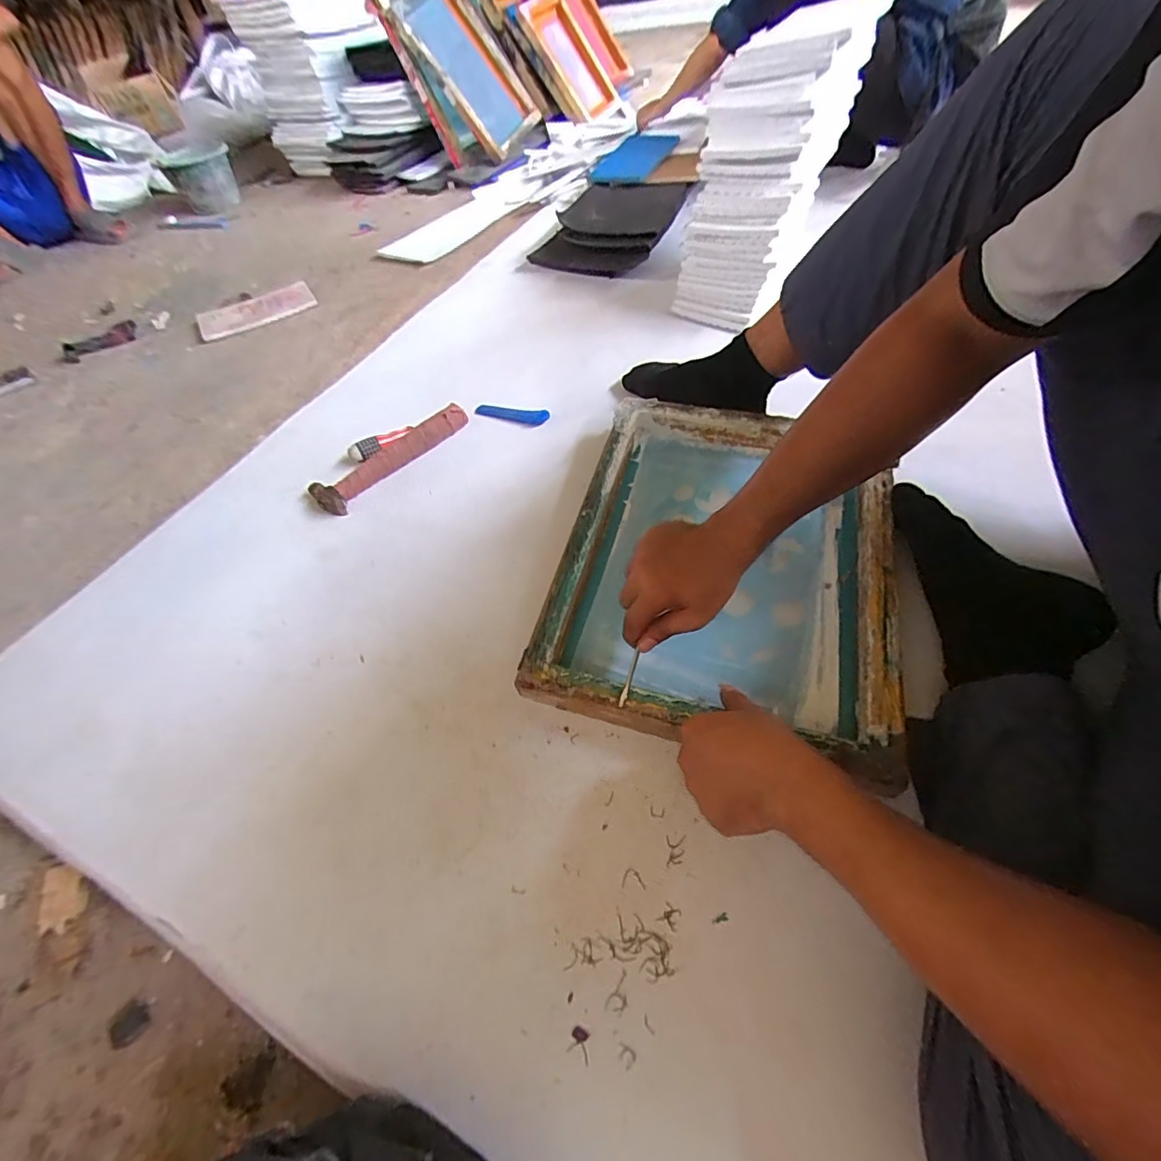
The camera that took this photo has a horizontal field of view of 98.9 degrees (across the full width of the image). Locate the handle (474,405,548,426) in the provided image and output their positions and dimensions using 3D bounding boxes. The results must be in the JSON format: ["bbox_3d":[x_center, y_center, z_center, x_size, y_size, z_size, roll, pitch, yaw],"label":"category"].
[{"bbox_3d":[-0.118,-0.279,0.831,0.134,0.018,0.025,13,55,14],"label":"handle"}]

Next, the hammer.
[{"bbox_3d":[-0.288,-0.192,0.770,0.262,0.043,0.069,-39,59,-22],"label":"hammer"}]

